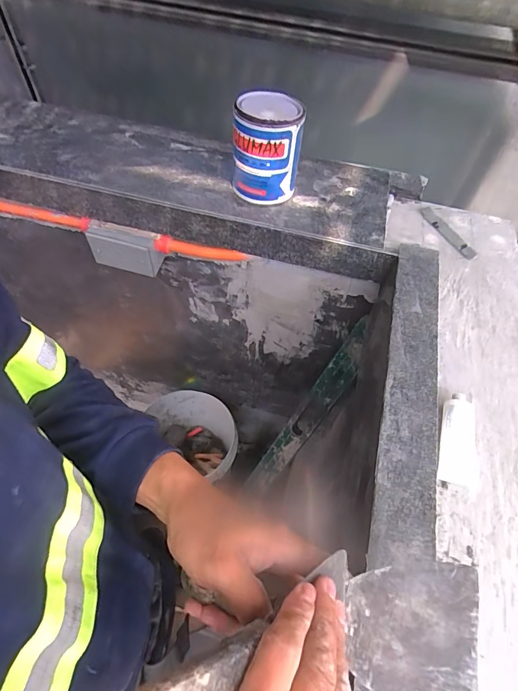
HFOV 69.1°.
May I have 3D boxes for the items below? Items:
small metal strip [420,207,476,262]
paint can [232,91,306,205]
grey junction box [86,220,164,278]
[{"bbox_3d":[0.309,-0.185,0.615,0.021,0.009,0.125,-20,59,-17],"label":"small metal strip"},{"bbox_3d":[0.011,-0.291,0.572,0.097,0.135,0.097,2,56,-3],"label":"paint can"},{"bbox_3d":[-0.236,-0.171,0.672,0.129,0.078,0.033,14,56,6],"label":"grey junction box"}]

